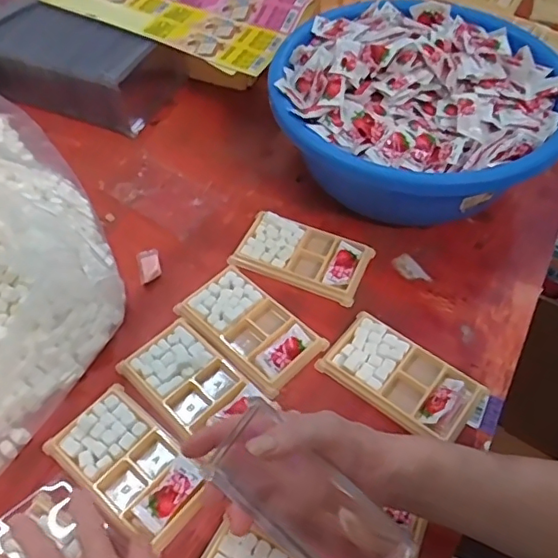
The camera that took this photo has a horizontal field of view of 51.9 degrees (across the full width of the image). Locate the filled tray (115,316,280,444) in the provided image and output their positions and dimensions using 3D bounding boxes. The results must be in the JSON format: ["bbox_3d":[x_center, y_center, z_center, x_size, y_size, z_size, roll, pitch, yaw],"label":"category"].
[{"bbox_3d":[-0.082,0.091,0.524,0.120,0.016,0.078,39,62,24],"label":"filled tray"}]

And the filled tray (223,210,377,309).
[{"bbox_3d":[0.026,-0.028,0.612,0.134,0.017,0.077,20,56,14],"label":"filled tray"}]

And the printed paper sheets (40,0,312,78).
[{"bbox_3d":[-0.137,-0.382,0.767,0.352,0.032,0.183,25,57,17],"label":"printed paper sheets"}]

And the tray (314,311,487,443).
[{"bbox_3d":[0.113,0.088,0.527,0.134,0.017,0.076,33,60,22],"label":"tray"}]

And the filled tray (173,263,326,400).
[{"bbox_3d":[-0.028,0.045,0.561,0.134,0.014,0.077,39,62,24],"label":"filled tray"}]

